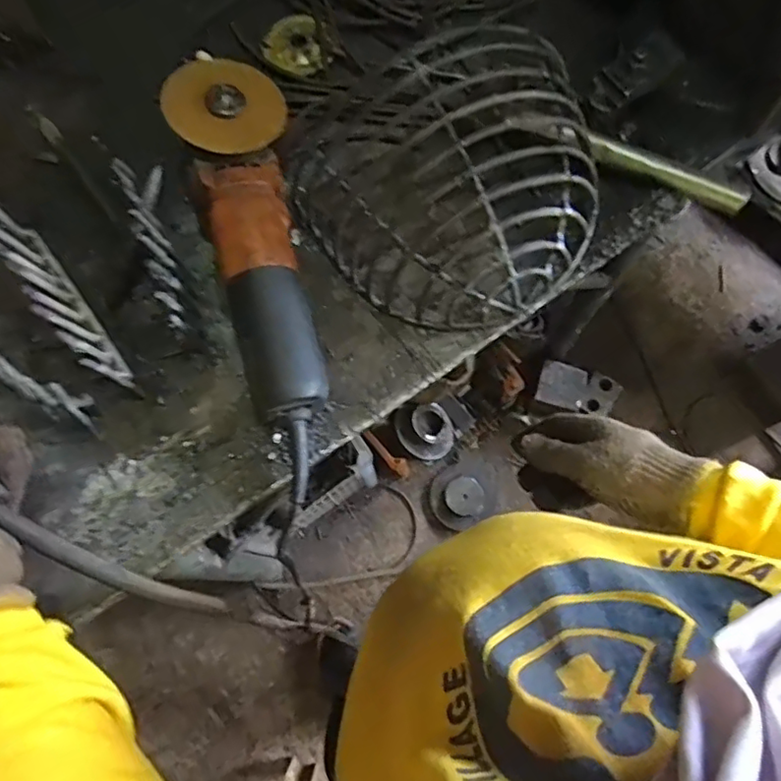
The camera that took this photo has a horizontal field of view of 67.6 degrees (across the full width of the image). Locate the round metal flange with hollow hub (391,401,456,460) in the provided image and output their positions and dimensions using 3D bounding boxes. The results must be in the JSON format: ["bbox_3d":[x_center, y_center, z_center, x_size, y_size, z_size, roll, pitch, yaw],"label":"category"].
[{"bbox_3d":[0.076,0.083,1.253,0.136,0.055,0.136,2,83,-15],"label":"round metal flange with hollow hub"}]

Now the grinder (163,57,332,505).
[{"bbox_3d":[-0.091,-0.093,0.446,0.088,0.085,0.330,-17,76,-3],"label":"grinder"}]

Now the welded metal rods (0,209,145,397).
[{"bbox_3d":[-0.239,-0.069,0.417,0.018,0.072,0.162,-36,90,-8],"label":"welded metal rods"}]

